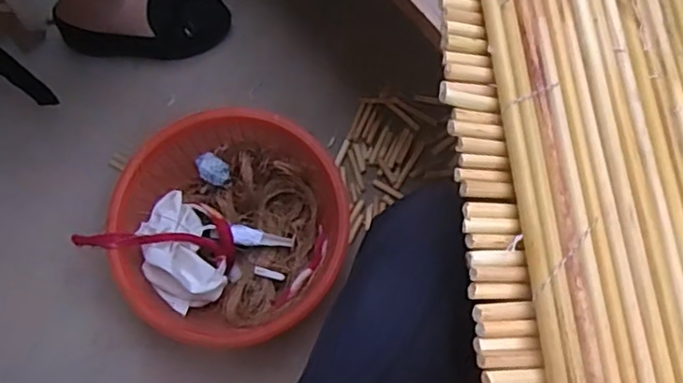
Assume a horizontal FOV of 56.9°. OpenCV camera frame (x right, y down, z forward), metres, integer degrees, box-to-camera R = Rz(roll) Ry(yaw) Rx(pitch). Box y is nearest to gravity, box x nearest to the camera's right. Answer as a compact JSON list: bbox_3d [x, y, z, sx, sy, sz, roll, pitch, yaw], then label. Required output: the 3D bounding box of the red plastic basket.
[{"bbox_3d":[-0.133,0.047,0.748,0.256,0.124,0.256,-1,66,2],"label":"red plastic basket"}]

